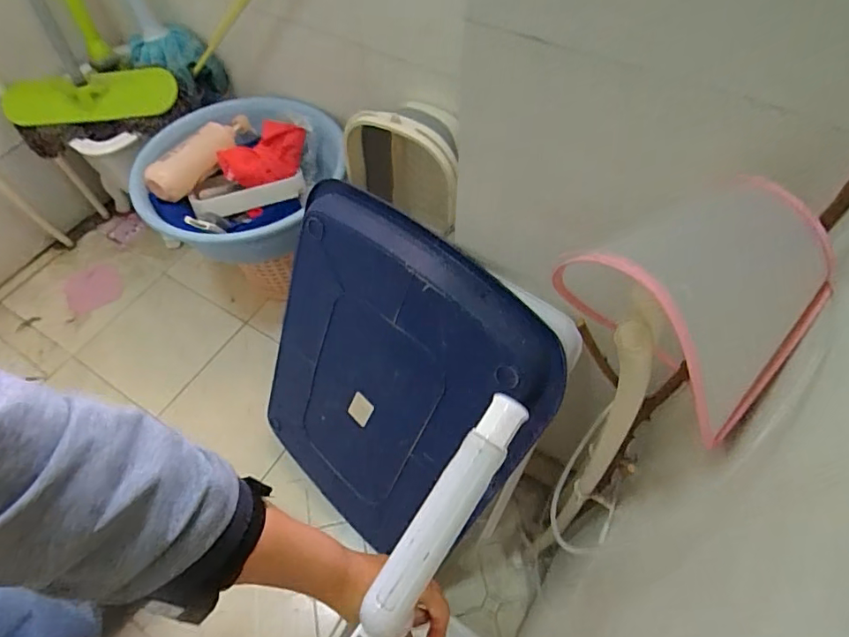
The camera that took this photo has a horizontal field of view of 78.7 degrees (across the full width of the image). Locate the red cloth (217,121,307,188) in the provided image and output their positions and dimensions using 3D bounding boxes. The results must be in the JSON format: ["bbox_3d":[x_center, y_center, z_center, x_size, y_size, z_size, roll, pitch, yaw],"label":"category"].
[{"bbox_3d":[-0.380,-0.411,1.283,0.148,0.075,0.231,10,45,8],"label":"red cloth"}]

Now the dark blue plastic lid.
[{"bbox_3d":[-0.086,0.128,0.901,0.512,0.606,0.103,38,41,17],"label":"dark blue plastic lid"}]

